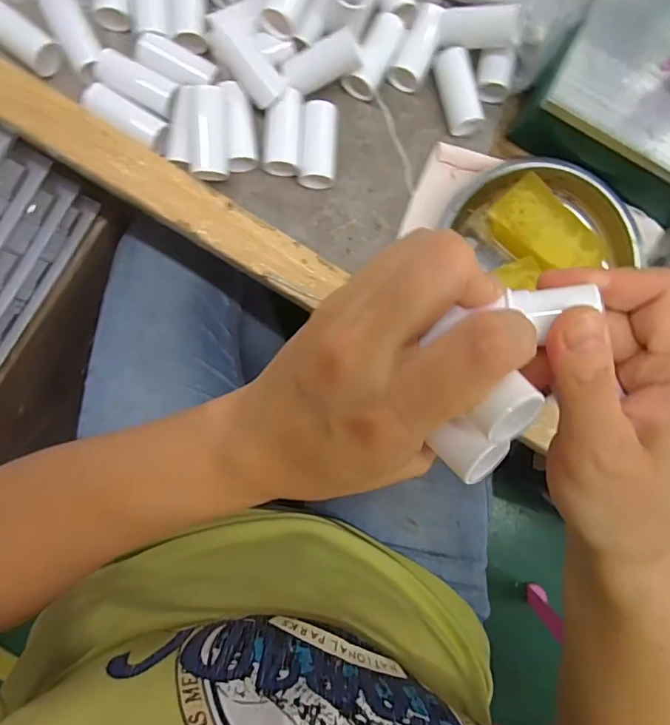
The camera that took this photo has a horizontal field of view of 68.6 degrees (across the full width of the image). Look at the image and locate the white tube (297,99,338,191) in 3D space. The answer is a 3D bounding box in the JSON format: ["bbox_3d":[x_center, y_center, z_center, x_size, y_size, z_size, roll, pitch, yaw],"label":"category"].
[{"bbox_3d":[-0.009,-0.132,0.297,0.021,0.015,0.051,6,87,-5],"label":"white tube"}]

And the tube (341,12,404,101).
[{"bbox_3d":[0.024,-0.189,0.300,0.020,0.016,0.049,25,86,-4],"label":"tube"}]

